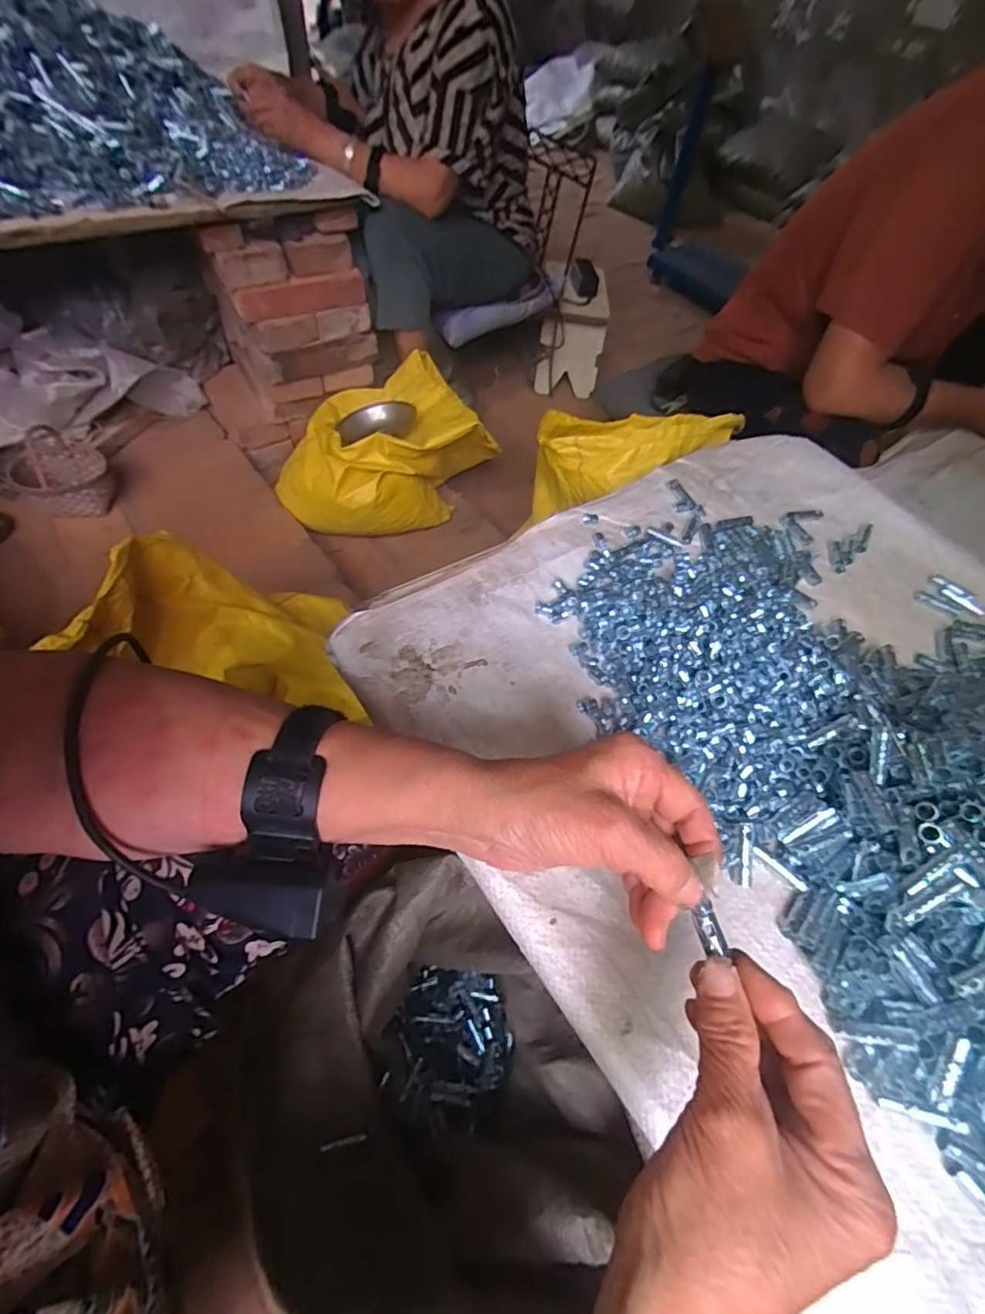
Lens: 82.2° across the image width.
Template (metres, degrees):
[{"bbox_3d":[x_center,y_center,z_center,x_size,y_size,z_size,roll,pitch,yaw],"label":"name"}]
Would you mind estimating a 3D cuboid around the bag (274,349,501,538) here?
[{"bbox_3d":[-0.218,-0.409,1.165,0.334,0.223,0.371,32,59,16],"label":"bag"}]

